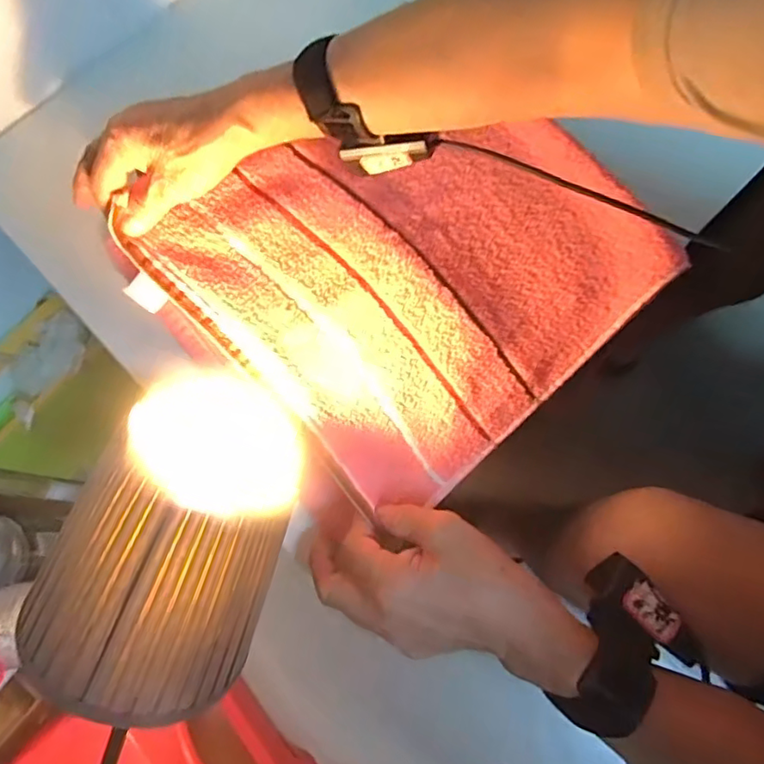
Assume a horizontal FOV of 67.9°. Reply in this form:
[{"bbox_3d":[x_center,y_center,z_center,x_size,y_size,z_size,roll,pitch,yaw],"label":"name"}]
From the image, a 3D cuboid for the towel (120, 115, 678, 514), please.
[{"bbox_3d":[0.018,-0.093,0.445,0.324,0.031,0.293,-41,78,-11],"label":"towel"}]

